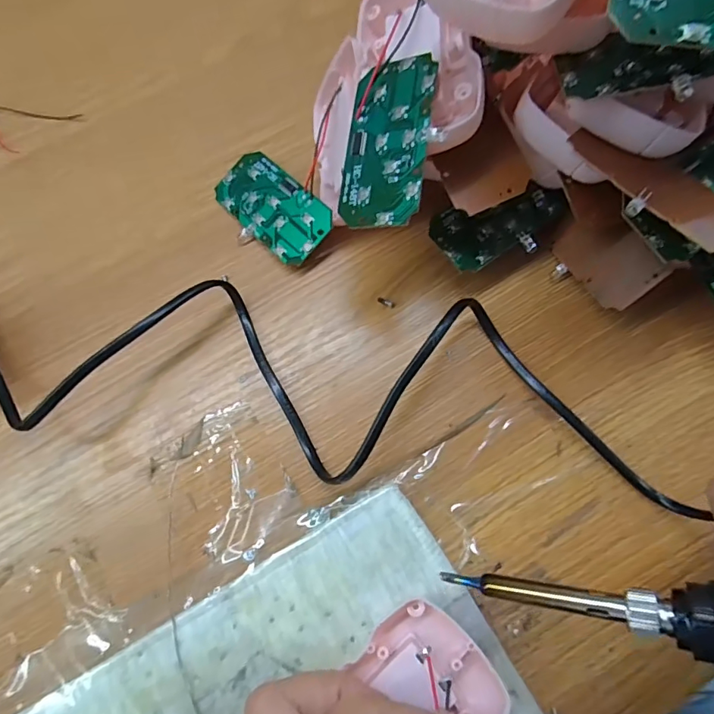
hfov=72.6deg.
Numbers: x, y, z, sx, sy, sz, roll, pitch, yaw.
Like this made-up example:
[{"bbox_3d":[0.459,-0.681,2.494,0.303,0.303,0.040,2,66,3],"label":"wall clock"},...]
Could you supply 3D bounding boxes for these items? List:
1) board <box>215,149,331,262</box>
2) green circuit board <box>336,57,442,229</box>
[{"bbox_3d":[-0.046,-0.082,0.266,0.072,0.004,0.037,44,93,18],"label":"board"},{"bbox_3d":[0.014,-0.090,0.203,0.039,0.004,0.073,8,85,28],"label":"green circuit board"}]

